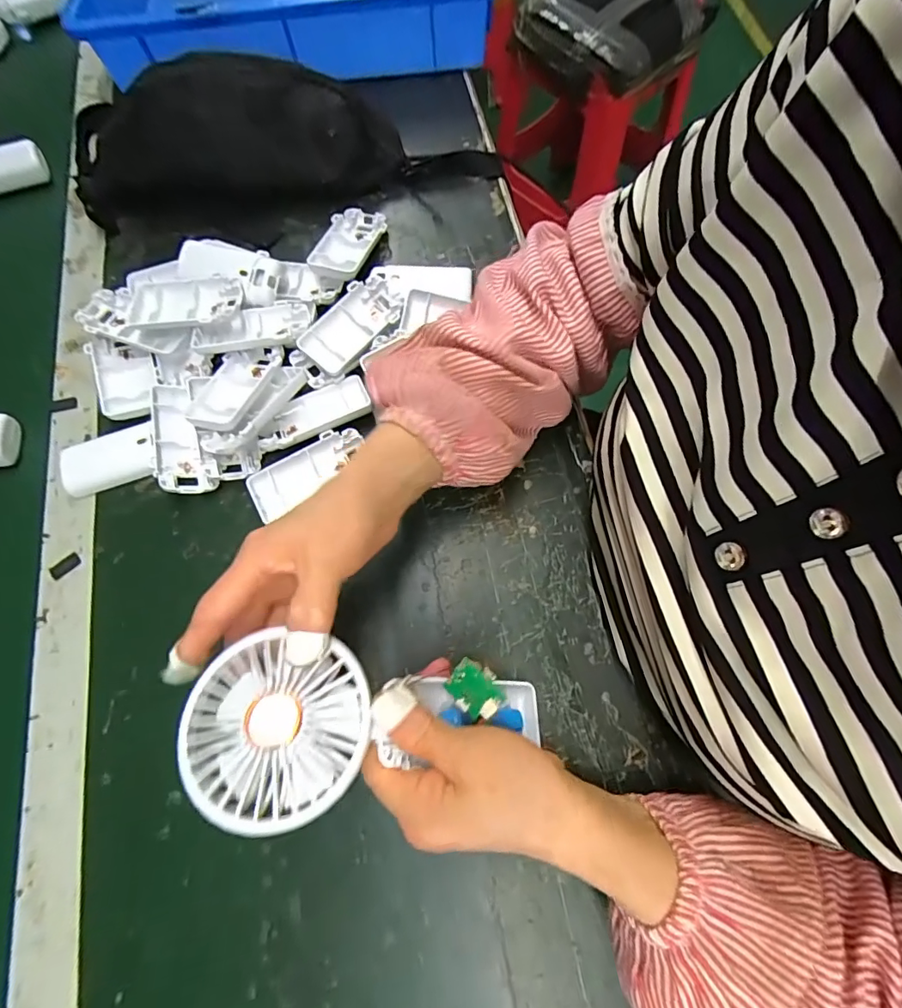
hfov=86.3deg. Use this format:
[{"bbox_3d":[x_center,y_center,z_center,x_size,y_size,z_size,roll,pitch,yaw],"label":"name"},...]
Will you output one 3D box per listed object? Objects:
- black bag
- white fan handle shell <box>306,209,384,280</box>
[{"bbox_3d":[-0.163,-0.360,0.449,0.408,0.086,0.168,-10,71,-2],"label":"black bag"},{"bbox_3d":[-0.092,-0.241,0.439,0.046,0.016,0.093,14,59,6],"label":"white fan handle shell"}]

